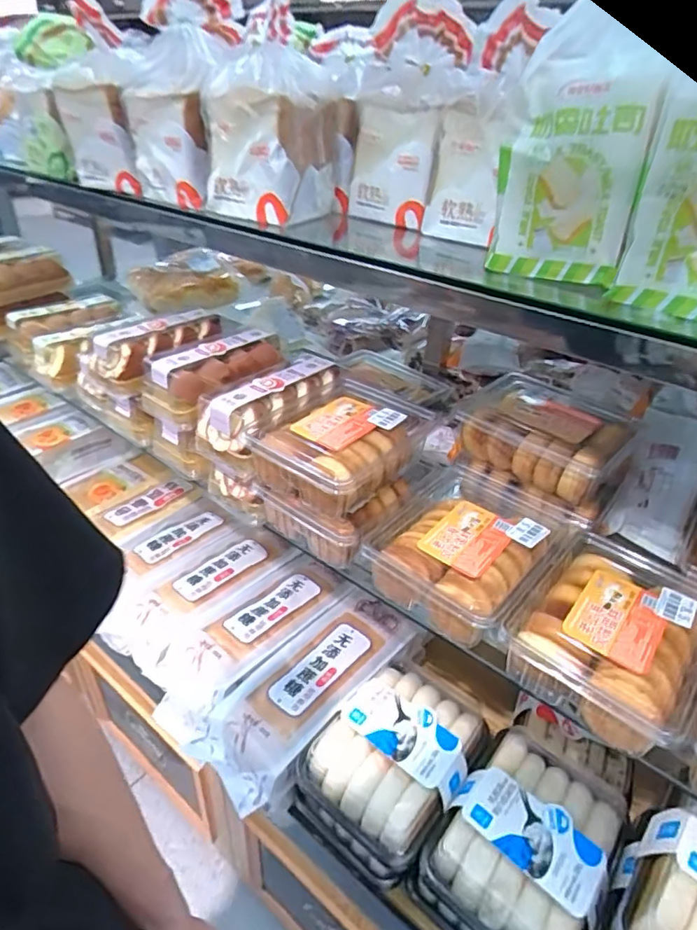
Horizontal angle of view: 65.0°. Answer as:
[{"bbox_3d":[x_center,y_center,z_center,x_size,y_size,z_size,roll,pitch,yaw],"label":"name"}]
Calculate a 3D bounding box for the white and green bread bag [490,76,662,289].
[{"bbox_3d":[0.174,-0.223,0.441,0.099,0.136,0.049,11,34,11],"label":"white and green bread bag"}]

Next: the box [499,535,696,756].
[{"bbox_3d":[0.241,0.154,0.492,0.147,0.060,0.193,27,40,31],"label":"box"}]

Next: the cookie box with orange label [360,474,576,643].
[{"bbox_3d":[0.118,0.091,0.564,0.150,0.052,0.166,27,40,31],"label":"cookie box with orange label"}]

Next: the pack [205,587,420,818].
[{"bbox_3d":[-0.042,0.291,0.711,0.117,0.066,0.302,25,39,29],"label":"pack"}]

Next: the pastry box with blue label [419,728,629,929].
[{"bbox_3d":[0.187,0.386,0.571,0.148,0.074,0.189,28,40,31],"label":"pastry box with blue label"}]

